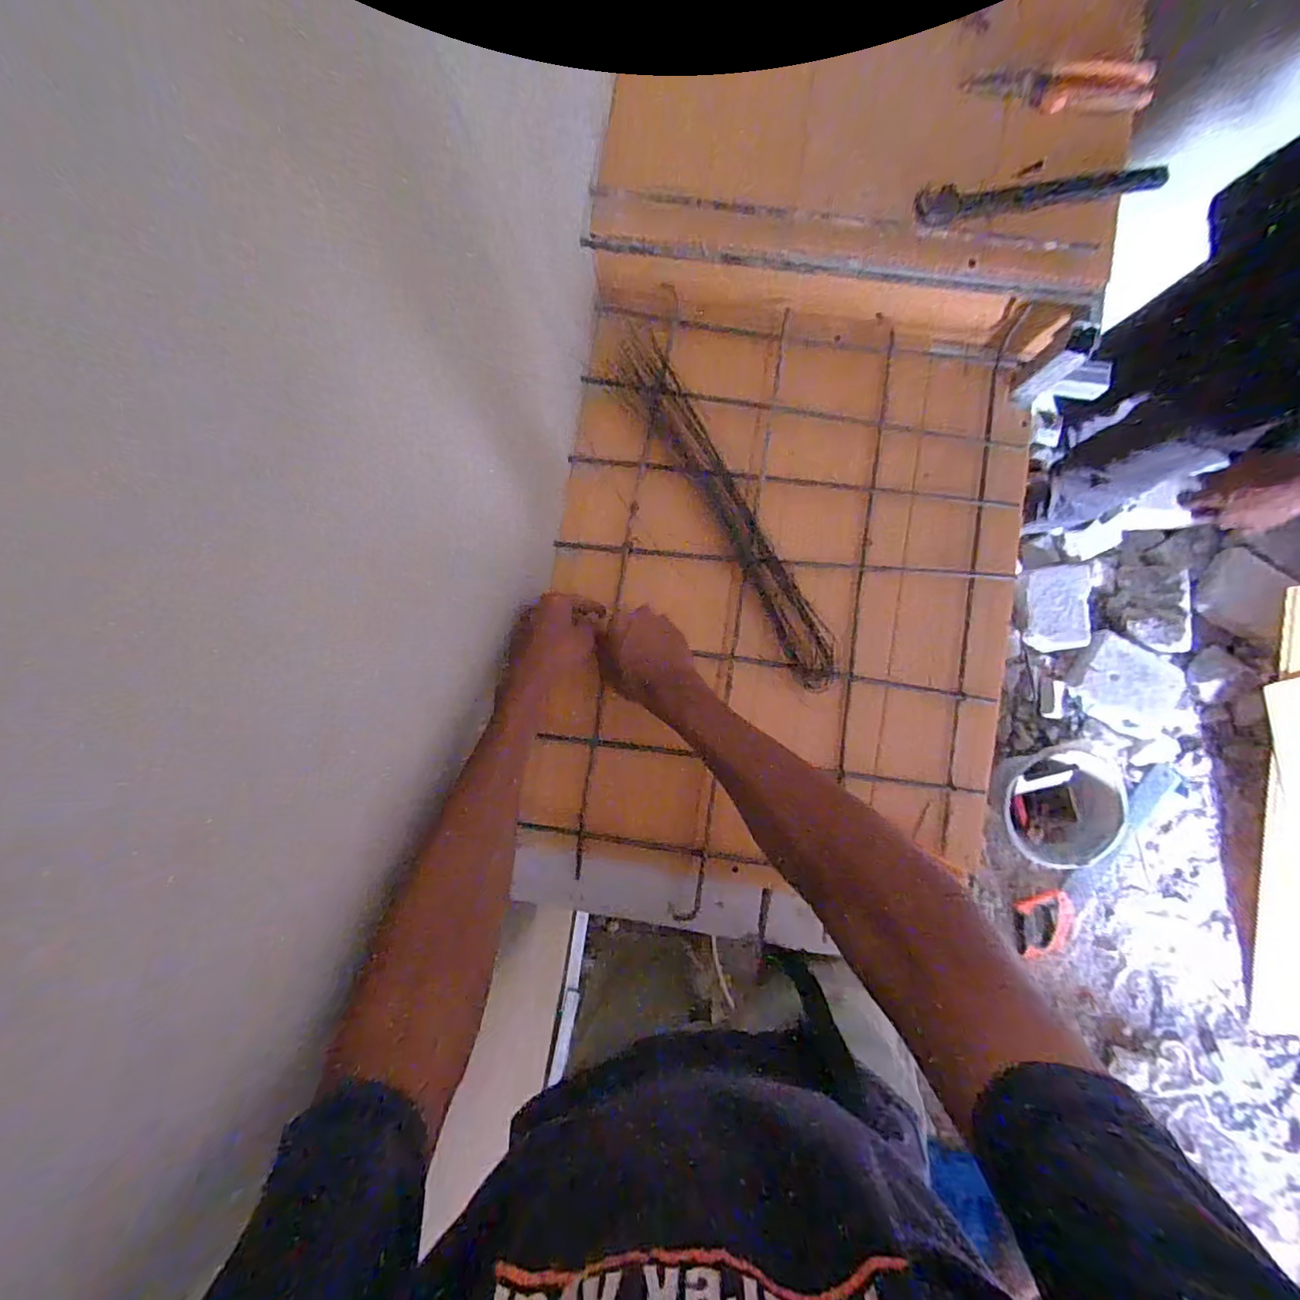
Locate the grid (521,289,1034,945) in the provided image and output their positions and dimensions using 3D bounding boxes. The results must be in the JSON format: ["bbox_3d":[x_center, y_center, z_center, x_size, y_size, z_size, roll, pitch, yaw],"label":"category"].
[{"bbox_3d":[0.145,-0.041,0.640,0.510,0.040,0.684,9,86,0],"label":"grid"}]

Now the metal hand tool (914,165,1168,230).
[{"bbox_3d":[0.374,-0.449,0.545,0.203,0.024,0.041,12,86,25],"label":"metal hand tool"}]

